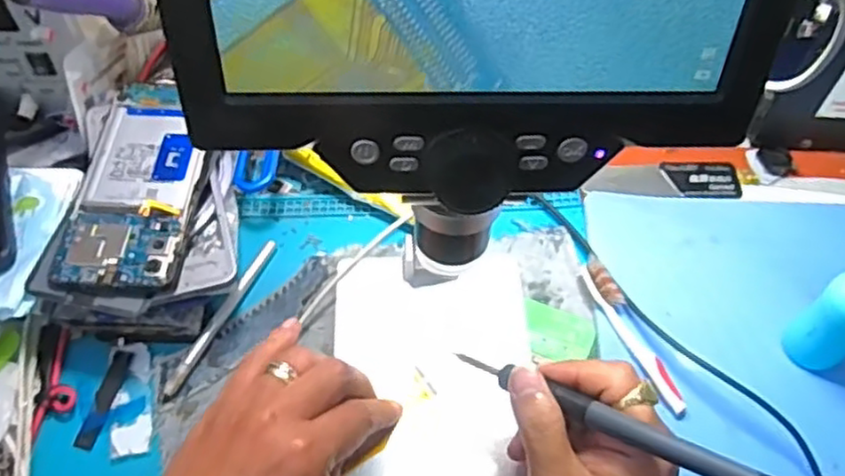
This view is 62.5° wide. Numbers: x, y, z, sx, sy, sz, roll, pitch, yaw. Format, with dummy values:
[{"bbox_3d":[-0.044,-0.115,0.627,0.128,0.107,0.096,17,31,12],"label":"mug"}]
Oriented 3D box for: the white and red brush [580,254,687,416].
[{"bbox_3d":[0.131,0.058,0.435,0.012,0.021,0.107,-22,60,-15],"label":"white and red brush"}]

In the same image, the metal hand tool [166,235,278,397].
[{"bbox_3d":[-0.129,0.050,0.447,0.009,0.005,0.120,22,60,12],"label":"metal hand tool"}]

